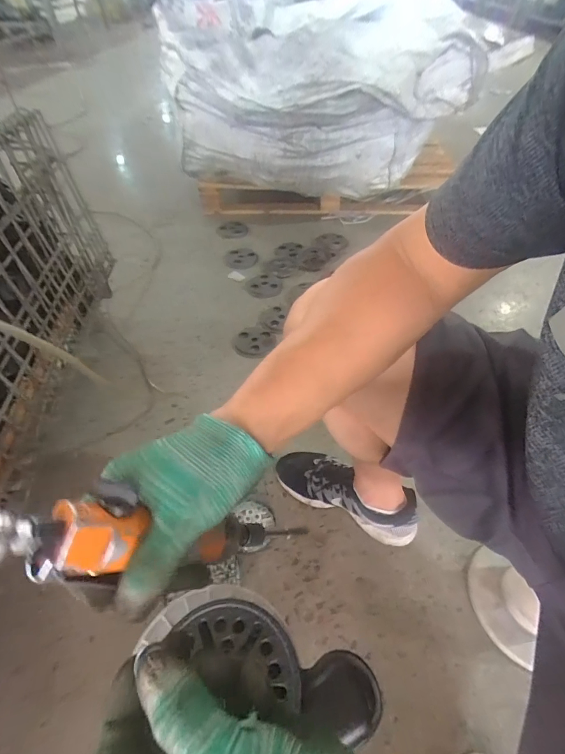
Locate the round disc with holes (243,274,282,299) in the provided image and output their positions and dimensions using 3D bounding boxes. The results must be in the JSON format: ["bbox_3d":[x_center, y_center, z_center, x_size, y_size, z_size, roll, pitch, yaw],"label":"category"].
[{"bbox_3d":[-0.065,-0.316,1.257,0.136,0.019,0.116,33,55,24],"label":"round disc with holes"}]

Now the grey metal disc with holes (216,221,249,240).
[{"bbox_3d":[-0.215,-0.625,1.550,0.130,0.016,0.125,-6,50,-8],"label":"grey metal disc with holes"}]

